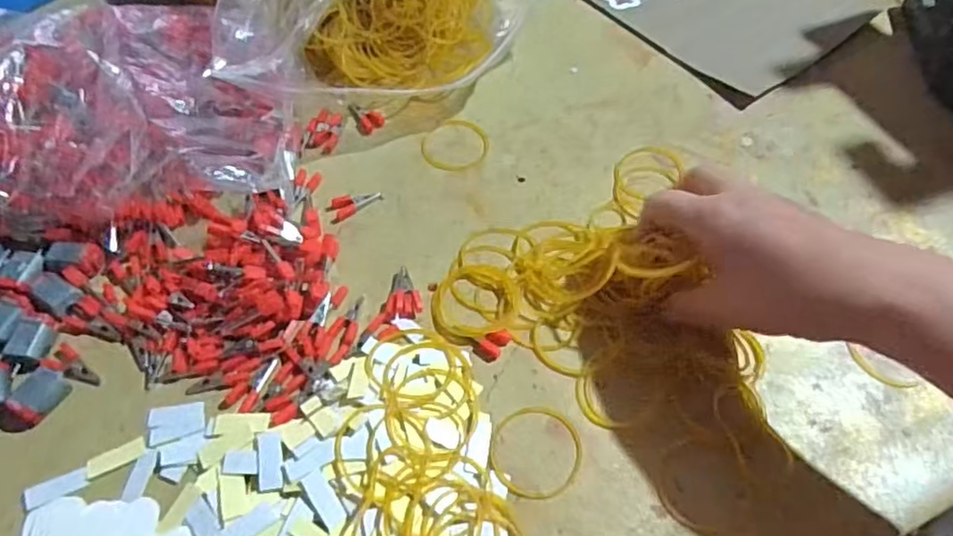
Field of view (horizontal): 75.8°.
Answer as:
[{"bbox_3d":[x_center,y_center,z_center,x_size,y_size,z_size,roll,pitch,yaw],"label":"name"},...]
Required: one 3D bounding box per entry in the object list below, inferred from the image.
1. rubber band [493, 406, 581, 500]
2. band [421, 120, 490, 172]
[{"bbox_3d":[0.032,0.098,0.329,0.049,0.004,0.050,1,57,-2],"label":"rubber band"},{"bbox_3d":[-0.015,-0.088,0.439,0.049,0.004,0.045,1,57,-2],"label":"band"}]

